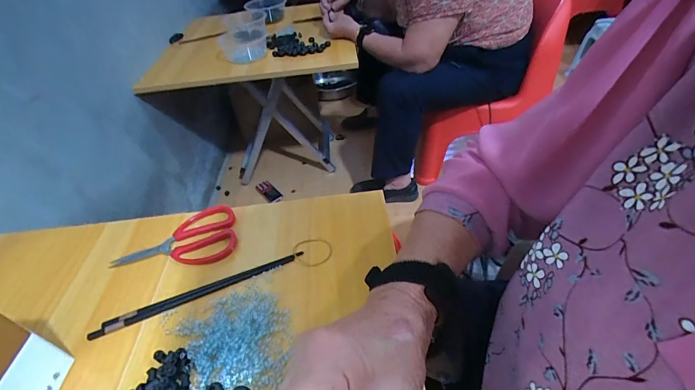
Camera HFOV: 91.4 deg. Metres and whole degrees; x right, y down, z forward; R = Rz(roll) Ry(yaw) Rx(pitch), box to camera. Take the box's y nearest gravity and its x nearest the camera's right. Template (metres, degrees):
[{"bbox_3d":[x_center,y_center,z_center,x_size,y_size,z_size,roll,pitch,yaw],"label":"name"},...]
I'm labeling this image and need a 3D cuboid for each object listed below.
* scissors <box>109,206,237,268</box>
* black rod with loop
[{"bbox_3d":[-0.236,0.065,0.464,0.162,0.016,0.087,-15,44,-9],"label":"scissors"},{"bbox_3d":[-0.157,0.106,0.415,0.279,0.006,0.041,-16,44,-10],"label":"black rod with loop"}]

